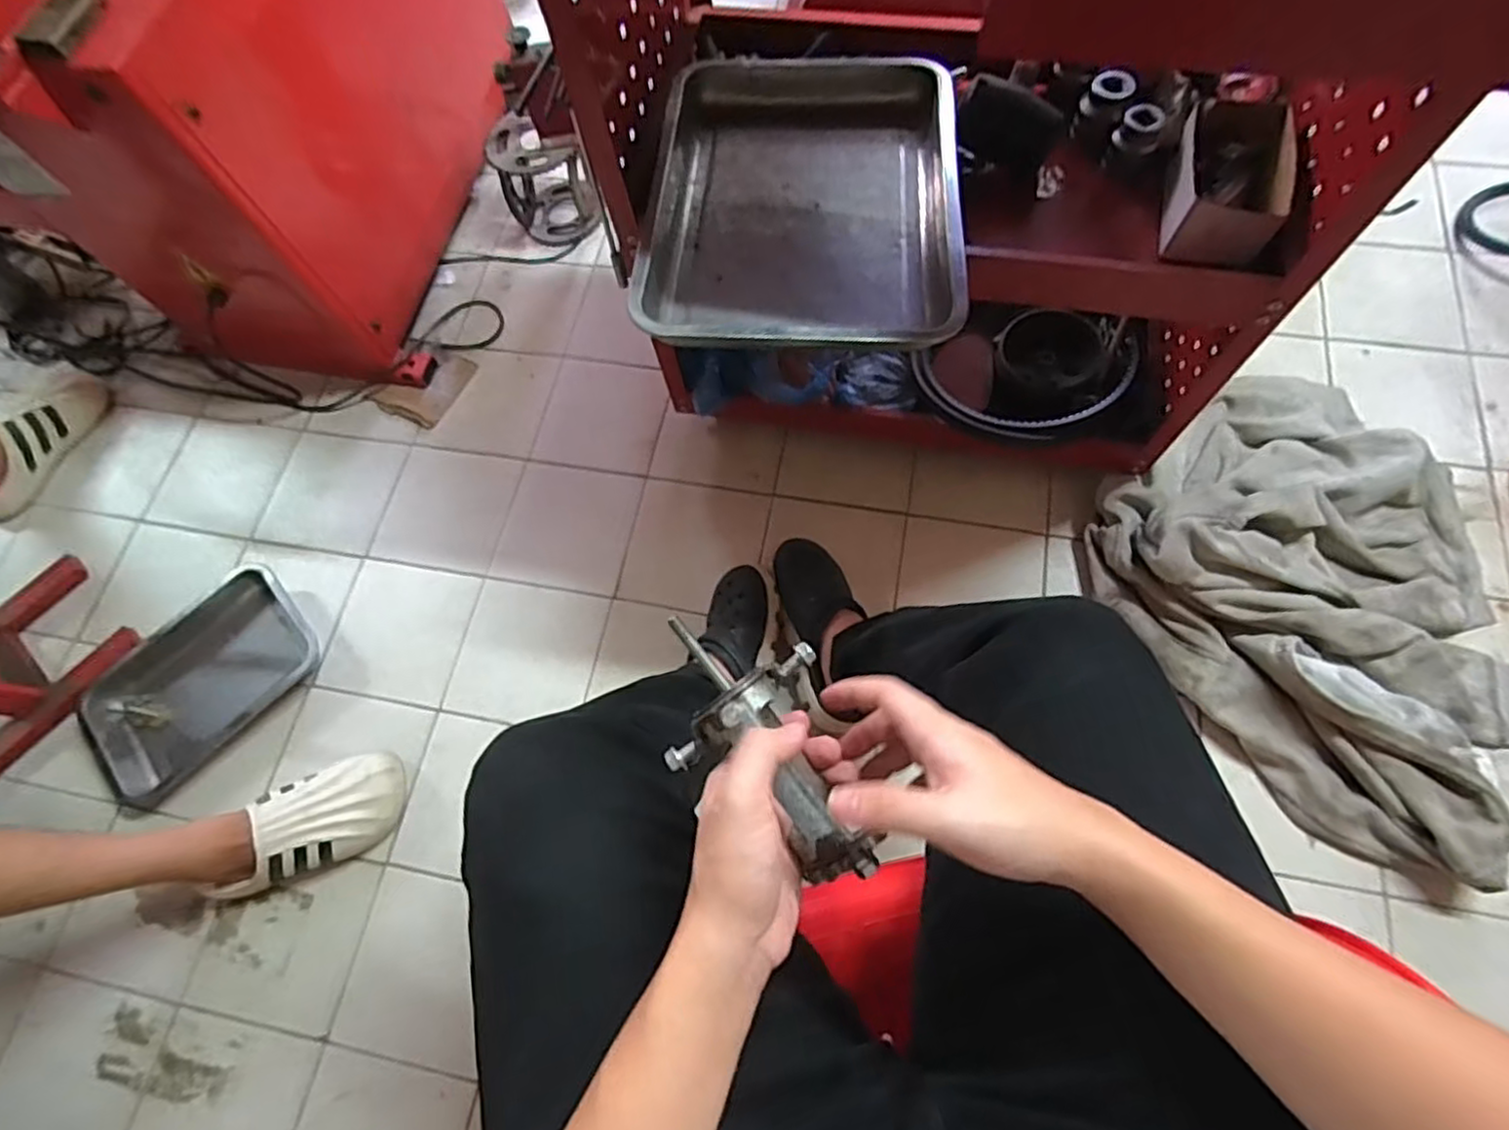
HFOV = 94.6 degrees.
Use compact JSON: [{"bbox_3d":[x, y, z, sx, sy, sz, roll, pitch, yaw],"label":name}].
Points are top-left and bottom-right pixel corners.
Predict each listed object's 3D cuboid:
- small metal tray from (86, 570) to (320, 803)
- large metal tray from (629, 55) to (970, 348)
[{"bbox_3d":[-0.780,0.152,0.973,0.313,0.047,0.212,-43,73,-12],"label":"small metal tray"},{"bbox_3d":[0.046,-0.348,0.666,0.282,0.061,0.361,4,70,2],"label":"large metal tray"}]

